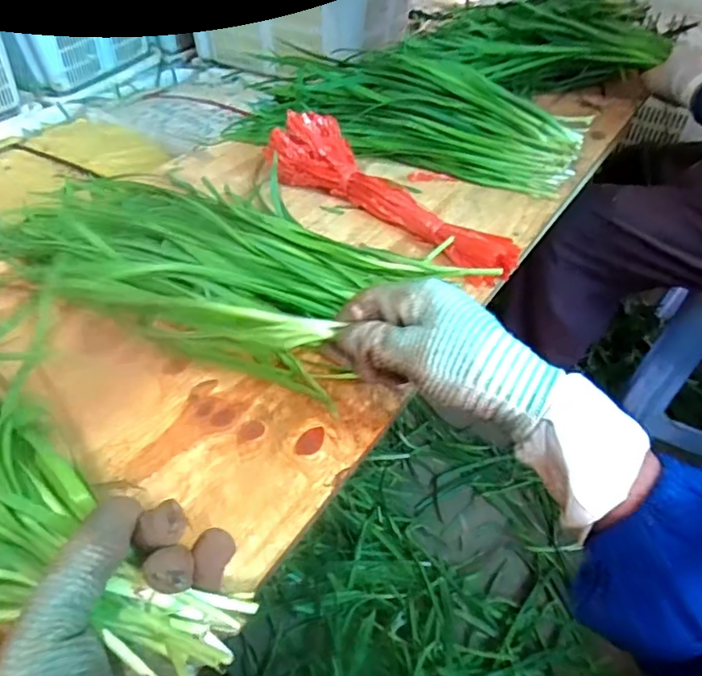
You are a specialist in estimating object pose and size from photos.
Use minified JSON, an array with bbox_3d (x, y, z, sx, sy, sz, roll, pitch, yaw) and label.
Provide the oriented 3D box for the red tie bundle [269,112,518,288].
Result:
[{"bbox_3d":[0.039,-0.160,0.598,0.316,0.073,0.080,34,50,29],"label":"red tie bundle"}]

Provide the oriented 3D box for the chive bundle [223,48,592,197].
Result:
[{"bbox_3d":[0.072,-0.308,0.746,0.468,0.093,0.164,14,43,12],"label":"chive bundle"}]

